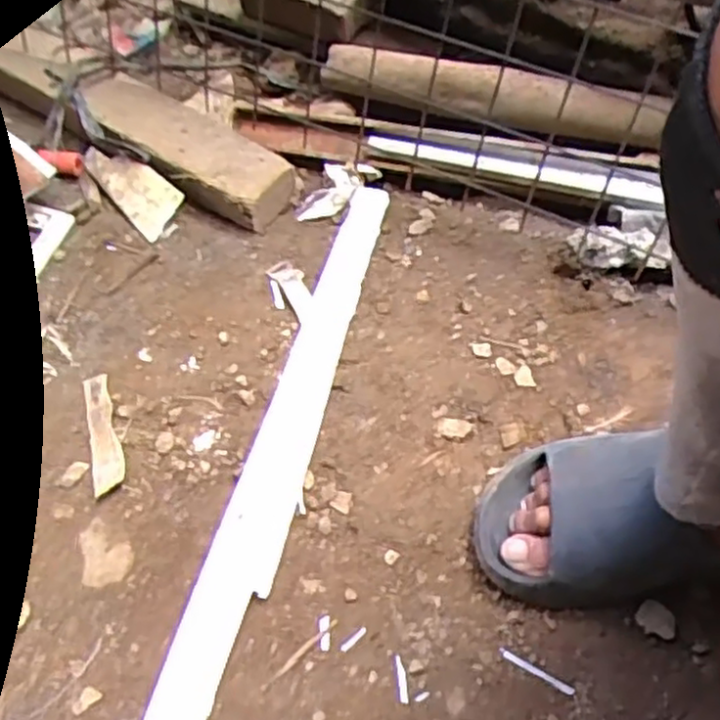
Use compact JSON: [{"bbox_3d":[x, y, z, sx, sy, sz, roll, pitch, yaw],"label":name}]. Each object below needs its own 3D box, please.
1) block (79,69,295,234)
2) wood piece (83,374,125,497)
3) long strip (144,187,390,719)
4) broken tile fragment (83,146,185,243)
[{"bbox_3d":[-0.175,-0.217,0.727,0.250,0.042,0.085,36,68,19],"label":"block"},{"bbox_3d":[-0.206,0.057,0.596,0.024,0.007,0.103,-15,62,-7],"label":"wood piece"},{"bbox_3d":[-0.063,0.076,0.587,0.051,0.013,0.563,13,63,10],"label":"long strip"},{"bbox_3d":[-0.219,-0.172,0.719,0.052,0.015,0.126,-46,68,7],"label":"broken tile fragment"}]

